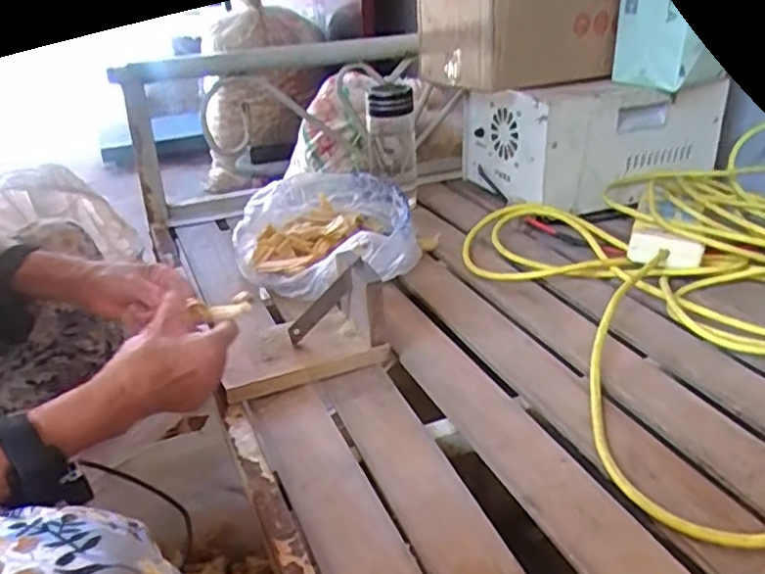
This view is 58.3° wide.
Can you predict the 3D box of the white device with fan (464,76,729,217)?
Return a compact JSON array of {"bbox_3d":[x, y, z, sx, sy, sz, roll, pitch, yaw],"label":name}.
[{"bbox_3d":[0.309,-0.231,1.035,0.301,0.169,0.232,-12,29,-18],"label":"white device with fan"}]

